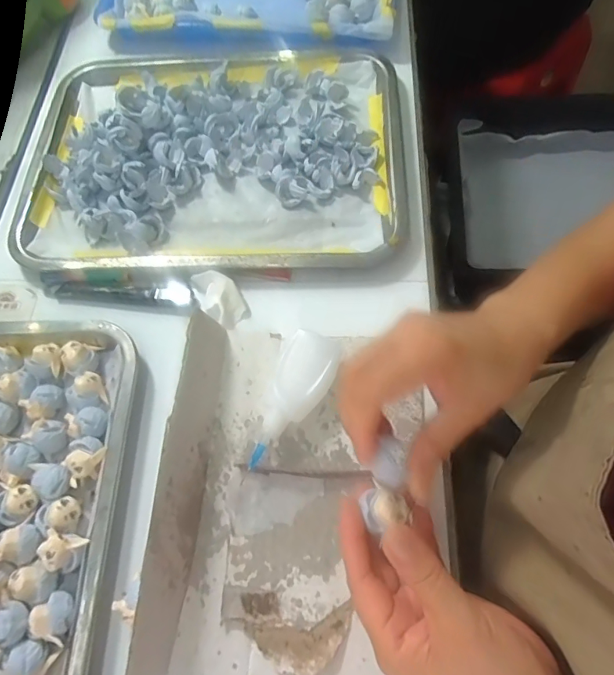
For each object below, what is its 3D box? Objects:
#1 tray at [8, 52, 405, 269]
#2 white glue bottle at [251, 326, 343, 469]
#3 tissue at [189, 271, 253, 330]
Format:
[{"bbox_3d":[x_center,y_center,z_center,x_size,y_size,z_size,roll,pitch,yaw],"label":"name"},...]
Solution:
[{"bbox_3d":[-0.089,-0.183,0.437,0.353,0.033,0.265,-1,66,2],"label":"tray"},{"bbox_3d":[-0.007,0.043,0.331,0.040,0.030,0.104,19,69,11],"label":"white glue bottle"},{"bbox_3d":[-0.073,-0.033,0.381,0.033,0.017,0.055,-35,69,-12],"label":"tissue"}]

